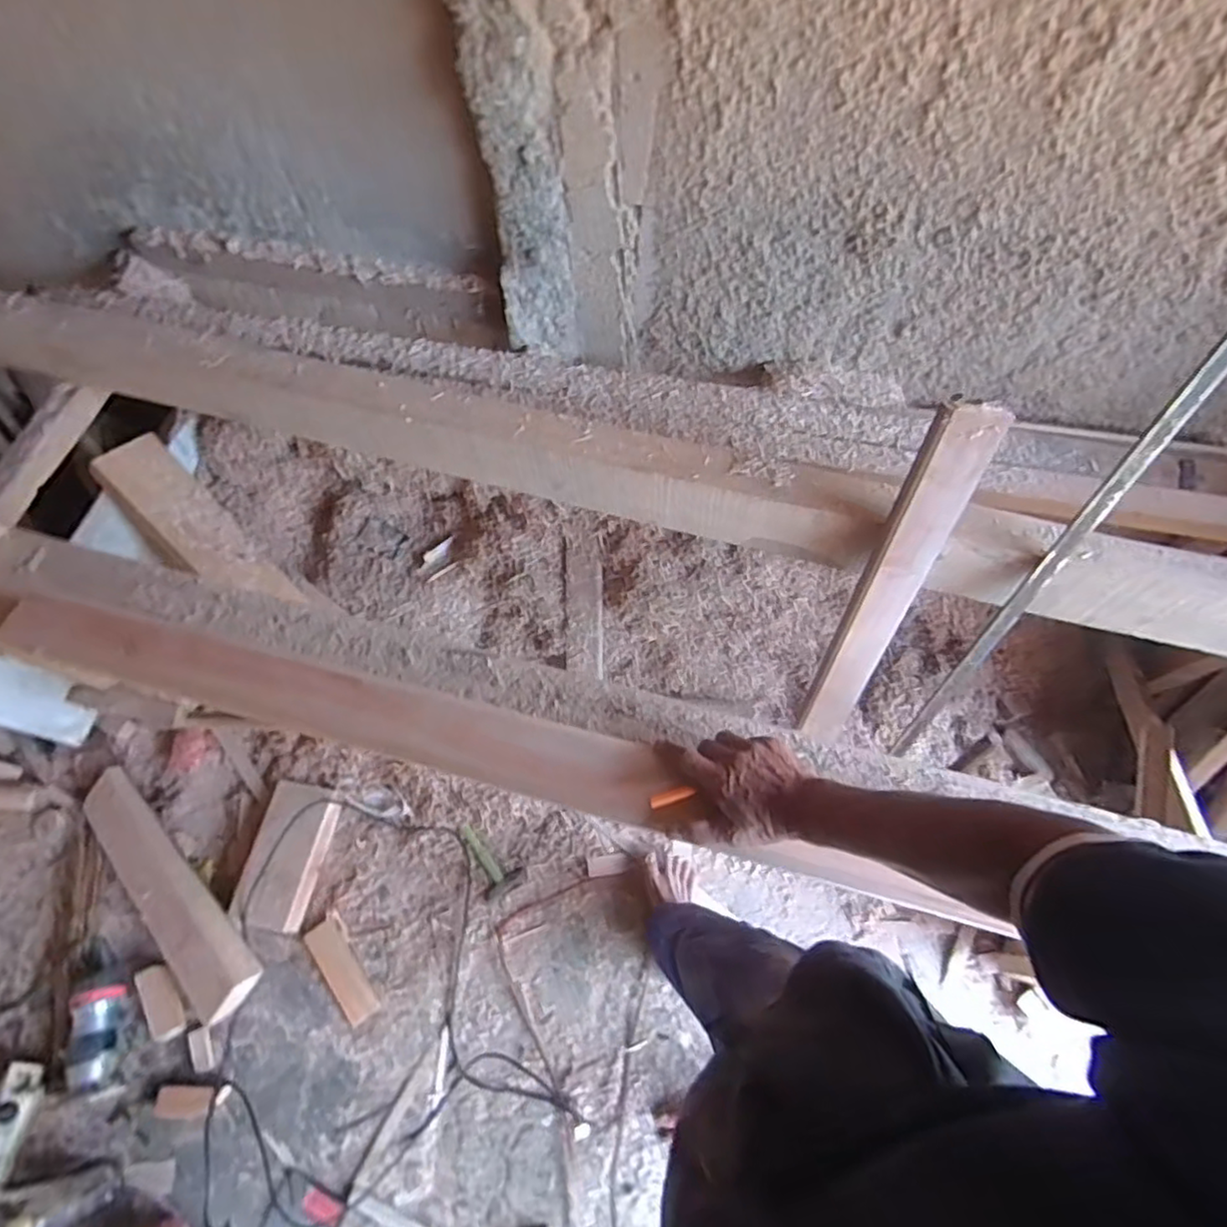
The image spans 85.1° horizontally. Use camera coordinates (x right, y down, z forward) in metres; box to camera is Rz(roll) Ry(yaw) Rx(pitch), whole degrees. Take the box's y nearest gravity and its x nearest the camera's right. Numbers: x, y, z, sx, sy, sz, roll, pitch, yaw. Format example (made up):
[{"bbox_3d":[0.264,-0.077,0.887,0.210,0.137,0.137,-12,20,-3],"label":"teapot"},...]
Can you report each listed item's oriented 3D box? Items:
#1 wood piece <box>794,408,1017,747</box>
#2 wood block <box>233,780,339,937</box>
[{"bbox_3d":[0.346,-0.017,0.851,0.073,0.536,0.033,16,45,10],"label":"wood piece"},{"bbox_3d":[-0.636,0.467,1.296,0.135,0.063,0.262,8,66,6],"label":"wood block"}]

